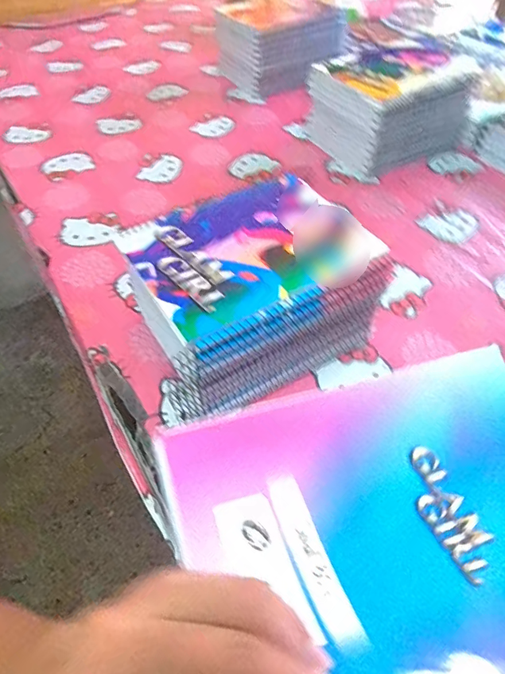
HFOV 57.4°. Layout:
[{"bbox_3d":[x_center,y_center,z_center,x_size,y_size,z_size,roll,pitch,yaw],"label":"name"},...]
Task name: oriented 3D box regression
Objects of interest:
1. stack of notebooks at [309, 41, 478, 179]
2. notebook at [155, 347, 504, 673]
[{"bbox_3d":[0.215,-0.355,0.714,0.206,0.120,0.163,-23,54,-18],"label":"stack of notebooks"},{"bbox_3d":[0.068,0.083,0.209,0.194,0.022,0.141,-11,55,-15],"label":"notebook"}]

